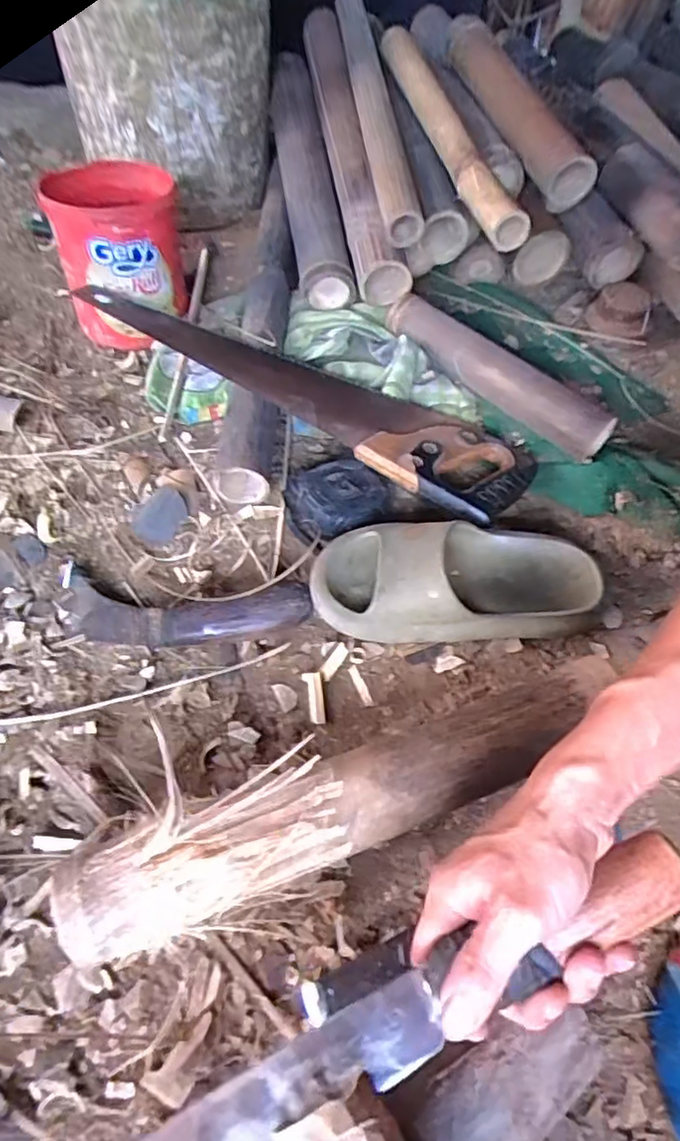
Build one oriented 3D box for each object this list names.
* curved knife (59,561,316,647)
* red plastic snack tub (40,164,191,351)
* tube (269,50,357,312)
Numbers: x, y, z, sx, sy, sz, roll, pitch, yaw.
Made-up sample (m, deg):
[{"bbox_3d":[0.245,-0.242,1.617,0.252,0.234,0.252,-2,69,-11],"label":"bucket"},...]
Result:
[{"bbox_3d":[-0.134,0.028,0.511,0.218,0.037,0.068,6,56,2],"label":"curved knife"},{"bbox_3d":[-0.245,-0.359,0.688,0.131,0.138,0.133,-15,58,-13],"label":"red plastic snack tub"},{"bbox_3d":[-0.046,-0.521,0.769,0.064,0.053,0.440,-8,73,-8],"label":"tube"}]

